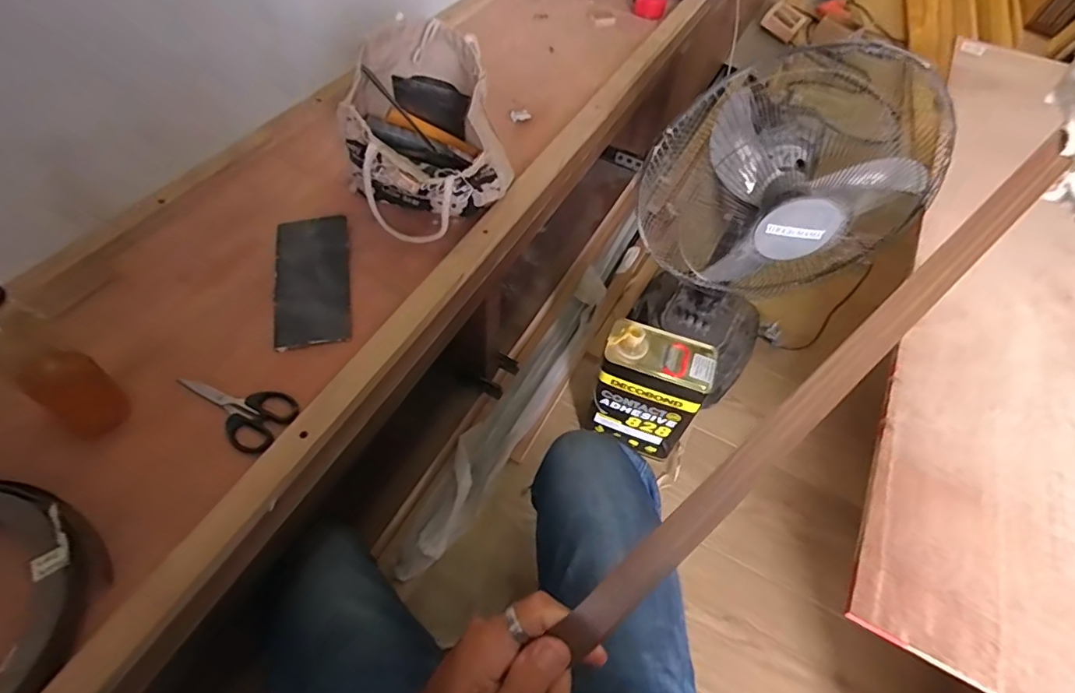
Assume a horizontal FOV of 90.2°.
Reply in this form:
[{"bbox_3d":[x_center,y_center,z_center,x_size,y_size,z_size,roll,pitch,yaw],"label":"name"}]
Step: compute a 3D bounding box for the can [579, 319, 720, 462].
[{"bbox_3d":[0.181,0.071,0.884,0.165,0.214,0.108,19,55,9],"label":"can"}]

